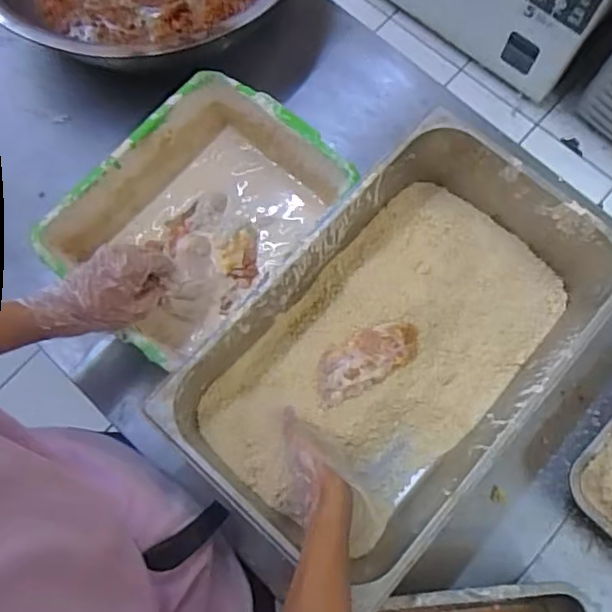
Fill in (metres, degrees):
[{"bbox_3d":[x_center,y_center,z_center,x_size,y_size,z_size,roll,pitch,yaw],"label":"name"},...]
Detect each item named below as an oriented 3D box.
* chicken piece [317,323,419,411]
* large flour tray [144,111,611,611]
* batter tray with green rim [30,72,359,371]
[{"bbox_3d":[0.079,0.071,0.786,0.157,0.027,0.070,-31,76,-7],"label":"chicken piece"},{"bbox_3d":[0.097,0.063,0.731,0.325,0.148,0.562,37,78,10],"label":"large flour tray"},{"bbox_3d":[-0.139,-0.114,0.792,0.259,0.121,0.350,37,78,10],"label":"batter tray with green rim"}]

